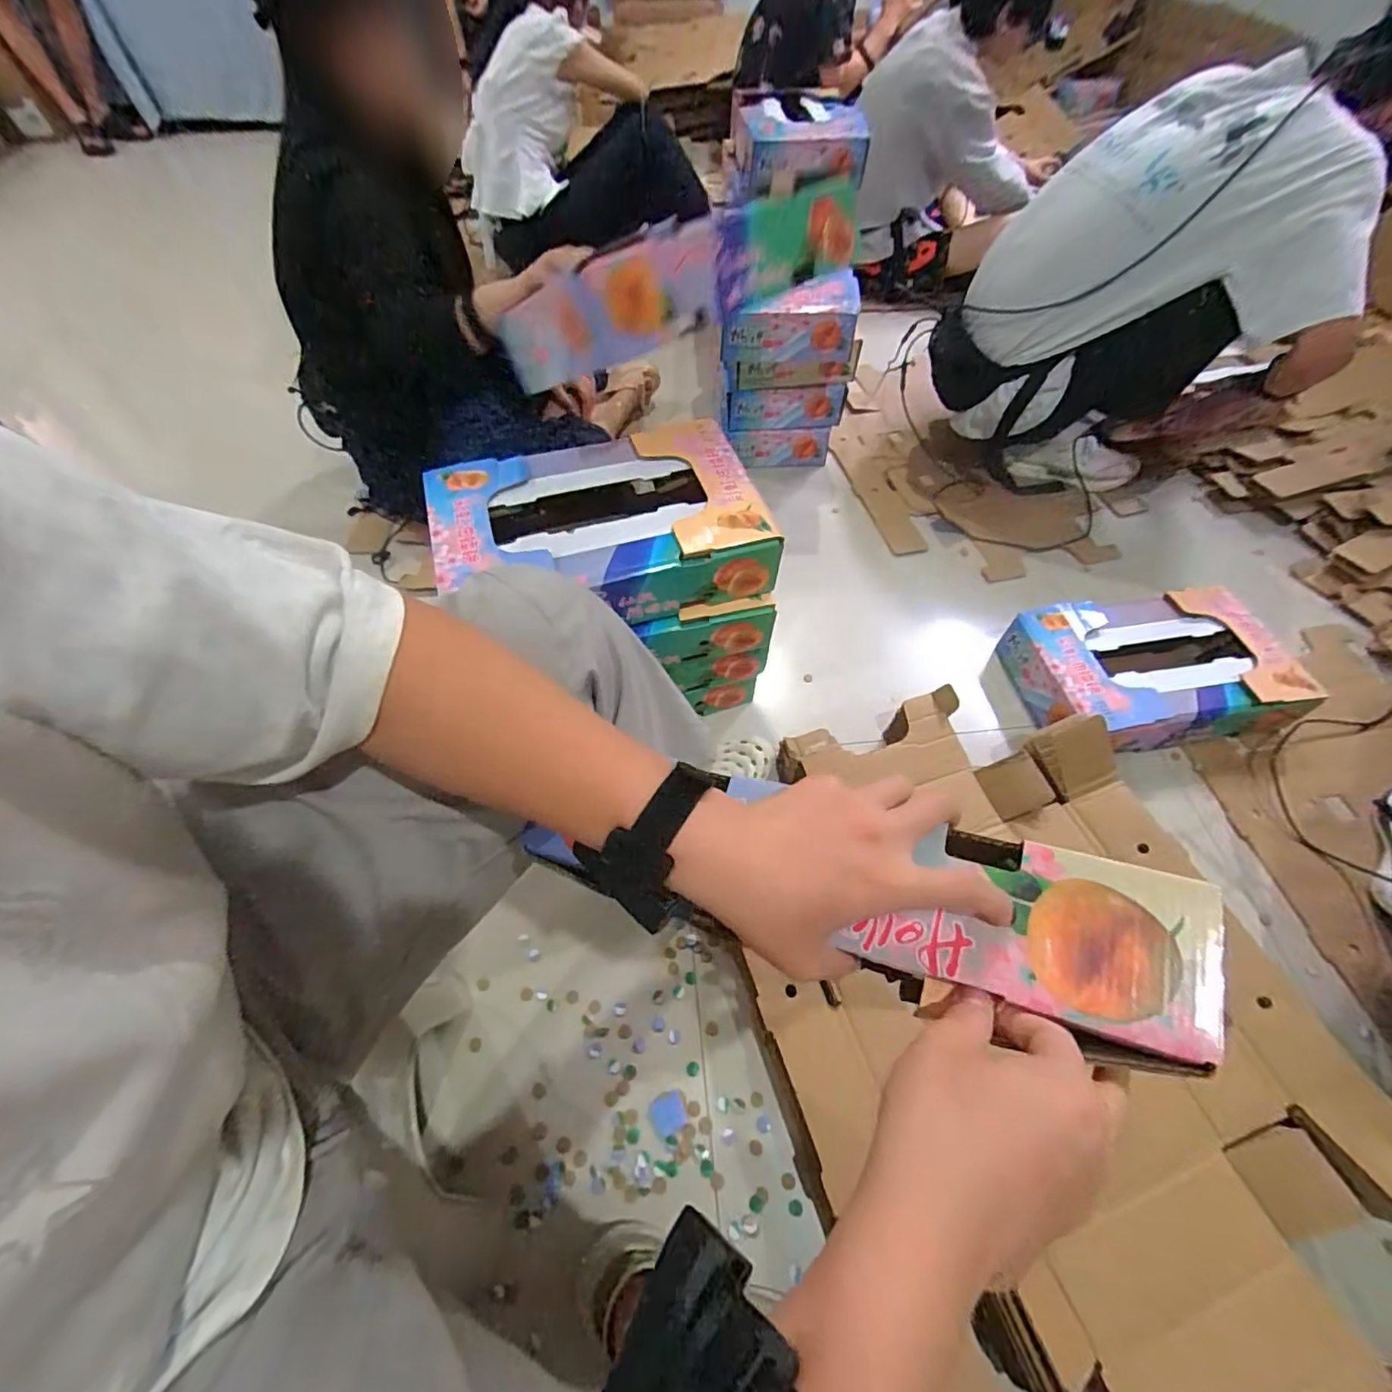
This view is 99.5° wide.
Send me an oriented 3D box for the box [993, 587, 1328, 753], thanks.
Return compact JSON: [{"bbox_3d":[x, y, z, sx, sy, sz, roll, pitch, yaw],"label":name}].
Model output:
[{"bbox_3d":[0.788,-0.045,1.031,0.442,0.120,0.267,-8,58,-8],"label":"box"}]

